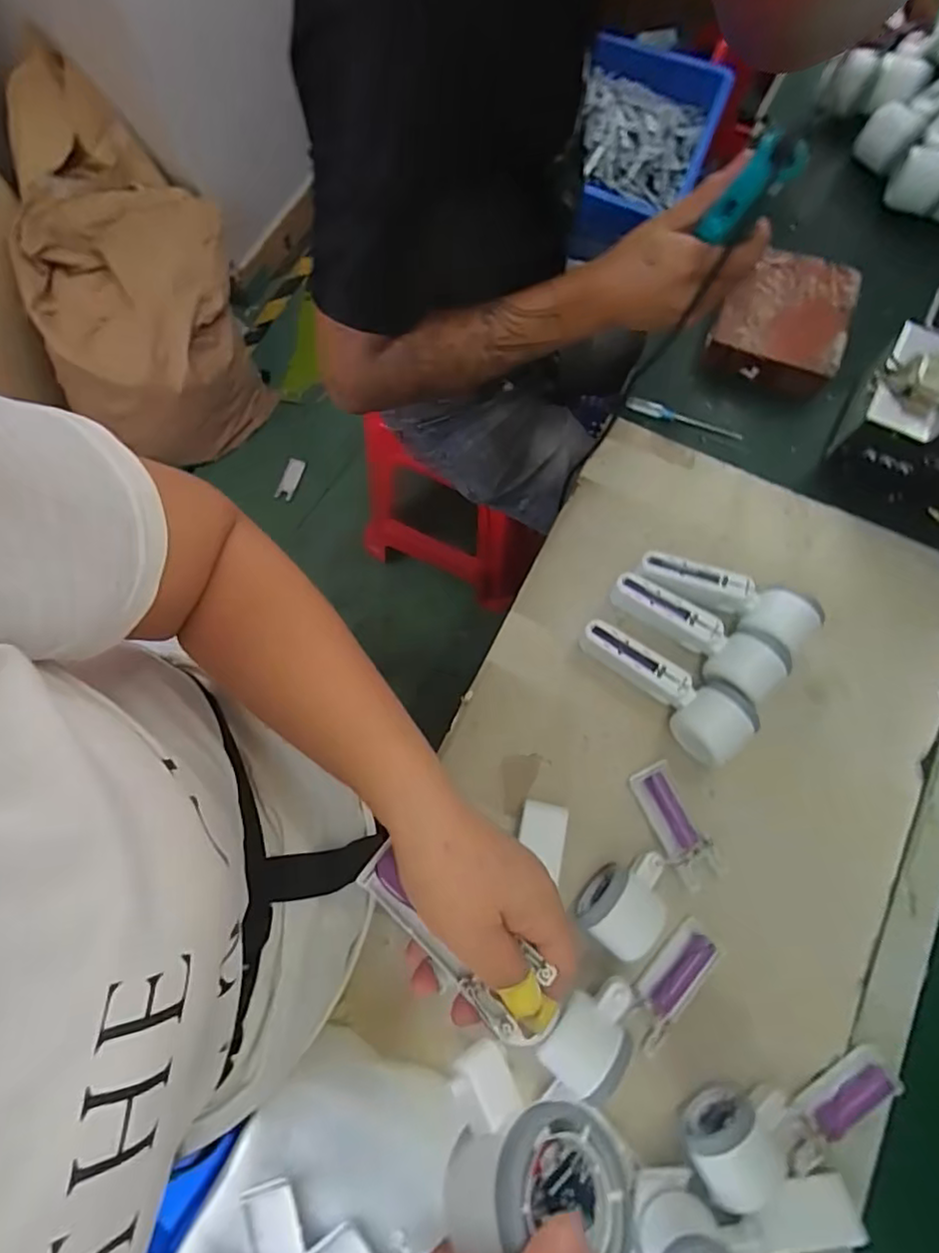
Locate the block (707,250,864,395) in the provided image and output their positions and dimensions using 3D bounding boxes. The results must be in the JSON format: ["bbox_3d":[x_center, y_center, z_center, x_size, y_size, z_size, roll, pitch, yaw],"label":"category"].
[{"bbox_3d":[0.342,-0.333,0.656,0.130,0.051,0.145,23,76,5],"label":"block"}]

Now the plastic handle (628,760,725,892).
[{"bbox_3d":[0.180,0.172,0.520,0.040,0.024,0.105,-28,77,-8],"label":"plastic handle"}]

